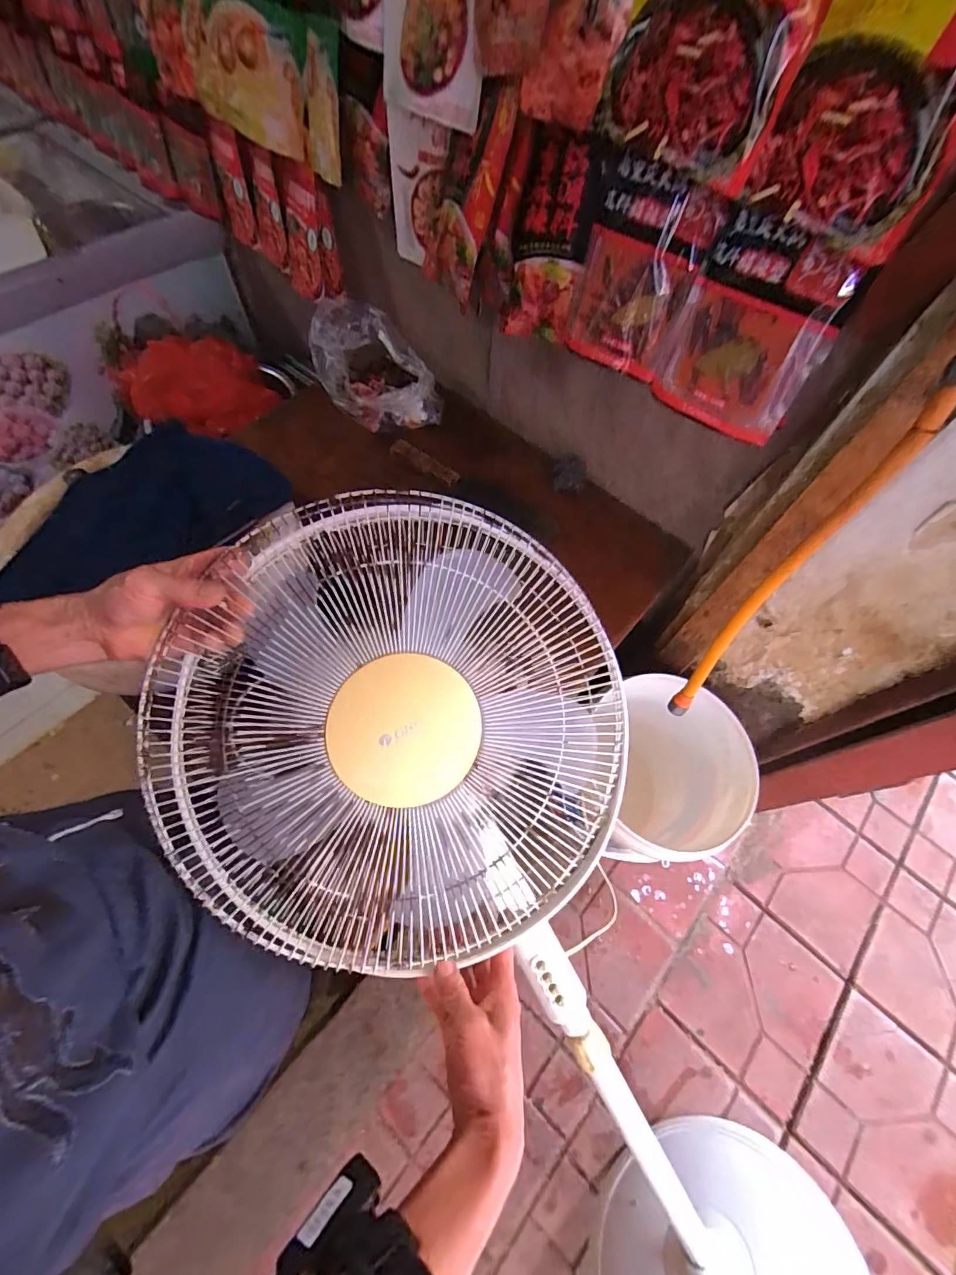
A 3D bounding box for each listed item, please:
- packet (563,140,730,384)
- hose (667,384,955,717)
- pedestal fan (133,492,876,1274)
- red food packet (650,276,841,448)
[{"bbox_3d":[0.186,-0.441,0.580,0.150,0.204,0.033,39,59,16],"label":"packet"},{"bbox_3d":[0.284,-0.035,0.463,0.038,0.389,0.090,39,68,15],"label":"hose"},{"bbox_3d":[0.124,0.408,0.513,0.404,0.289,1.148,-34,106,-19],"label":"pedestal fan"},{"bbox_3d":[0.300,-0.320,0.560,0.161,0.125,0.039,39,68,15],"label":"red food packet"}]

